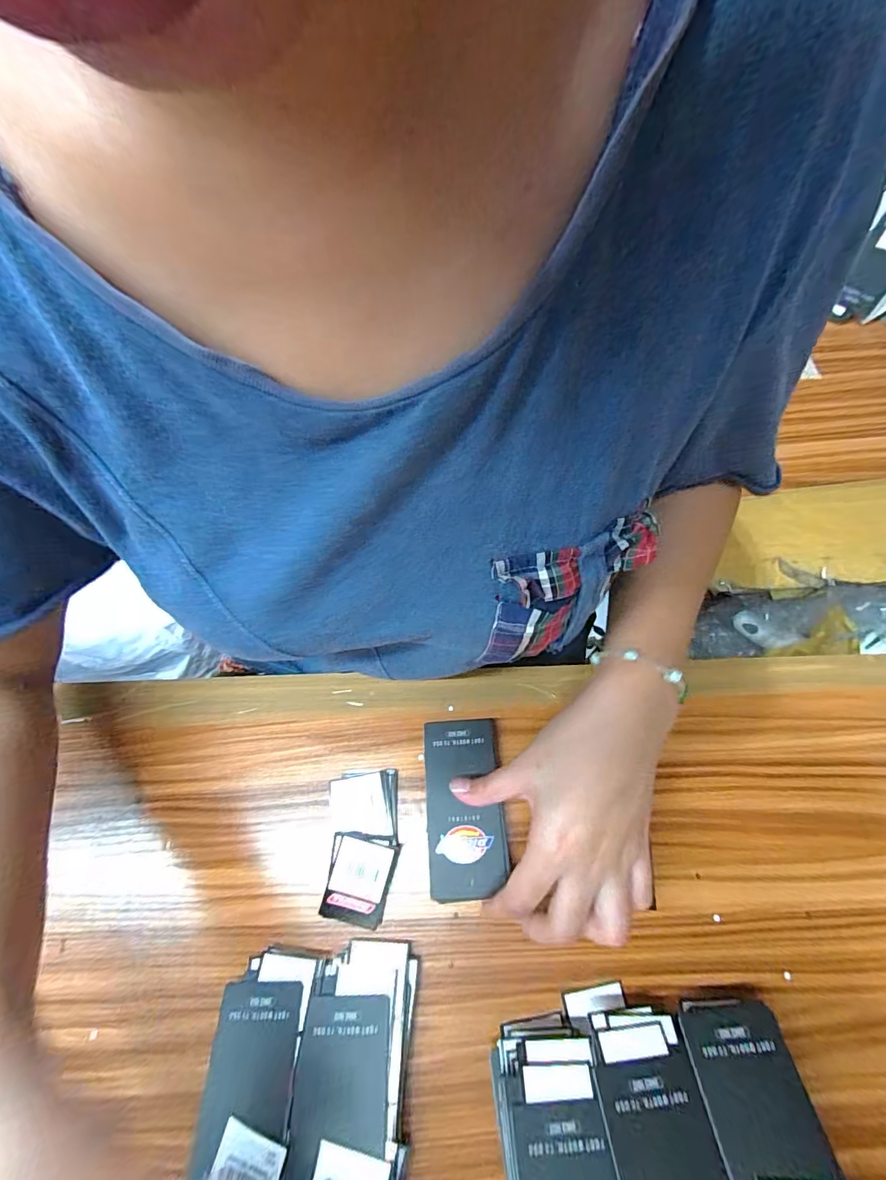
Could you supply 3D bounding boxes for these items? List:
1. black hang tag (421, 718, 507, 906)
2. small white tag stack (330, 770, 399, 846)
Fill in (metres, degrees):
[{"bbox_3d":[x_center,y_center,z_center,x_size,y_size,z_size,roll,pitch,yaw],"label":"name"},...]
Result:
[{"bbox_3d":[0.014,0.145,0.305,0.050,0.005,0.108,-3,65,1],"label":"black hang tag"},{"bbox_3d":[-0.054,0.149,0.307,0.043,0.016,0.044,-5,65,0],"label":"small white tag stack"}]

